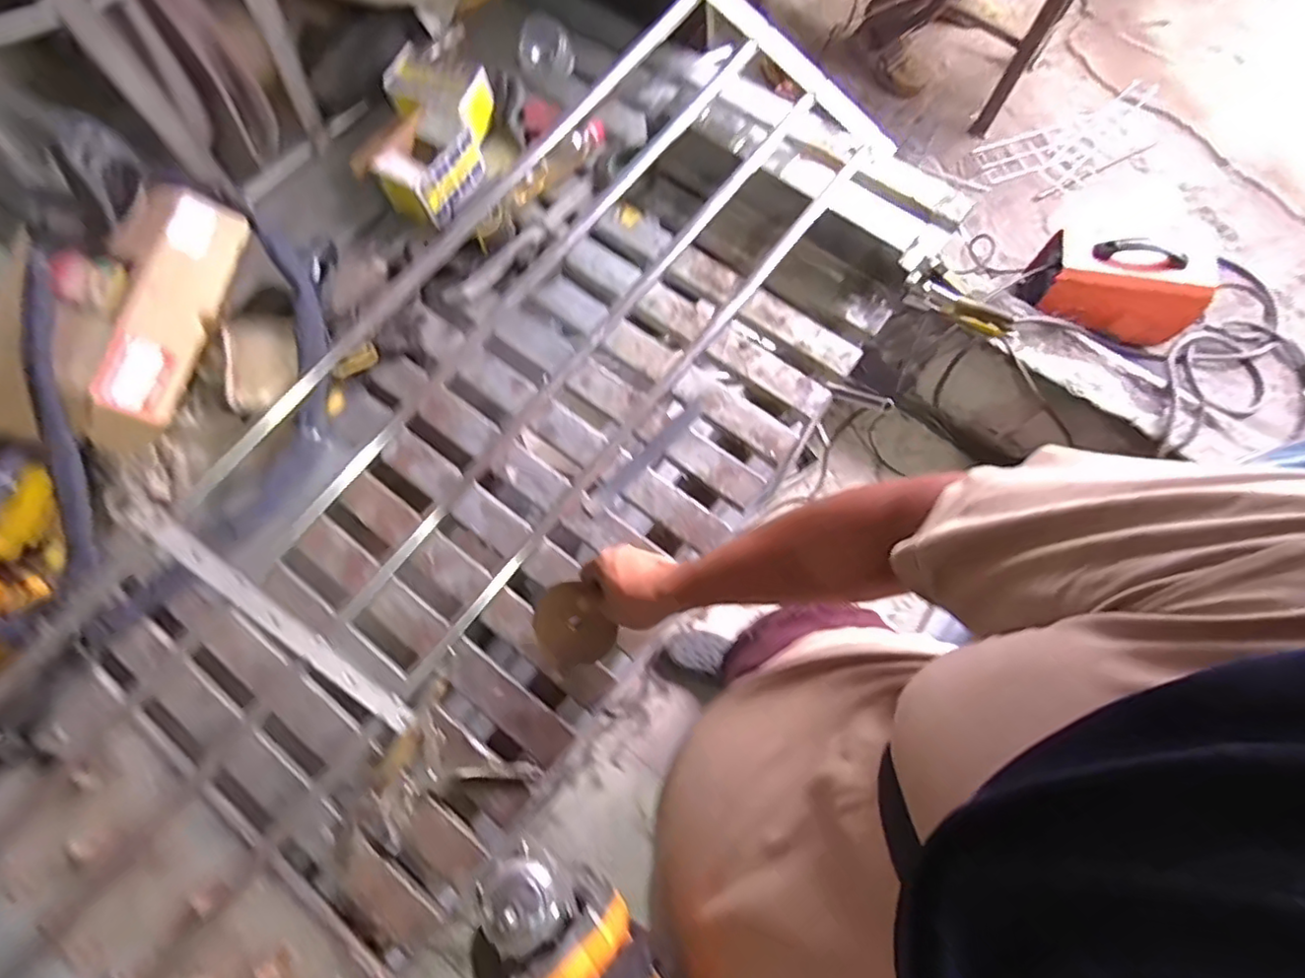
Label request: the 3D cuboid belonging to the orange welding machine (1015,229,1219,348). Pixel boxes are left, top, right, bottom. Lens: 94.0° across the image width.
[{"bbox_3d":[1.032,-0.452,1.360,0.334,0.220,0.144,30,77,10],"label":"orange welding machine"}]

